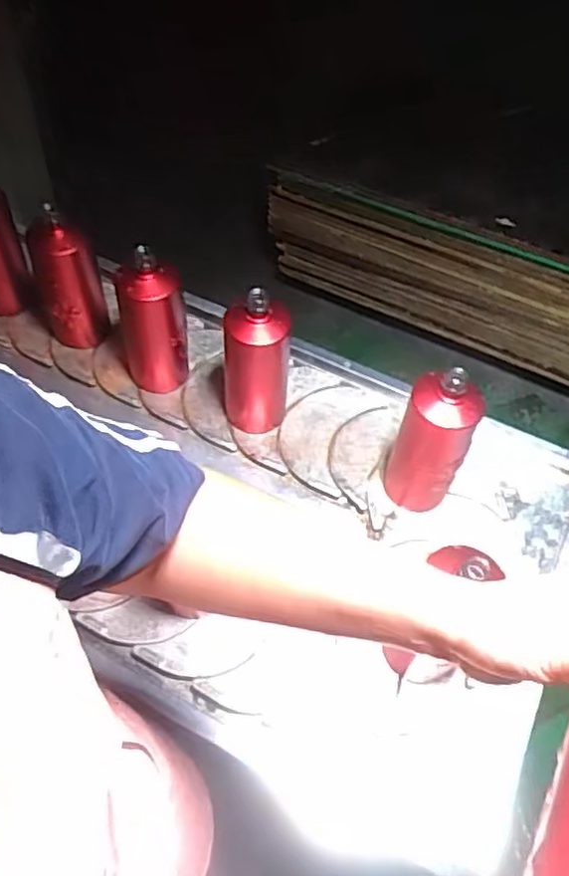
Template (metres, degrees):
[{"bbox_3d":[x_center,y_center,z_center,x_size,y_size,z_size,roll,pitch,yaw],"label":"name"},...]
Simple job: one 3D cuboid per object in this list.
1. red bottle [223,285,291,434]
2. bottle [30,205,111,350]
[{"bbox_3d":[-0.038,-0.098,0.890,0.087,0.234,0.081,7,56,1],"label":"red bottle"},{"bbox_3d":[-0.296,-0.206,0.939,0.080,0.187,0.074,-17,59,-15],"label":"bottle"}]

